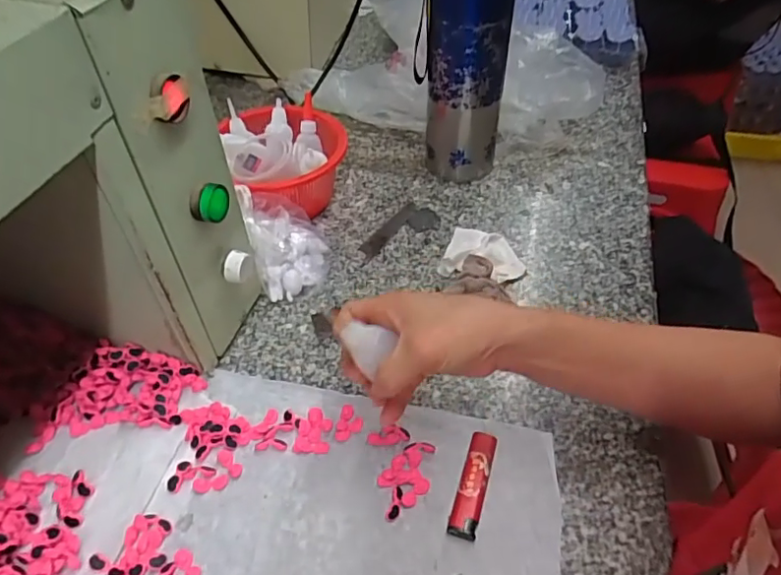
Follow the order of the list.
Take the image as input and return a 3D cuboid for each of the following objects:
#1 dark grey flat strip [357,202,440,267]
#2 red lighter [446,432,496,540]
[{"bbox_3d":[0.009,-0.057,0.581,0.047,0.004,0.104,28,53,25],"label":"dark grey flat strip"},{"bbox_3d":[0.059,0.138,0.392,0.019,0.011,0.076,14,48,13],"label":"red lighter"}]

